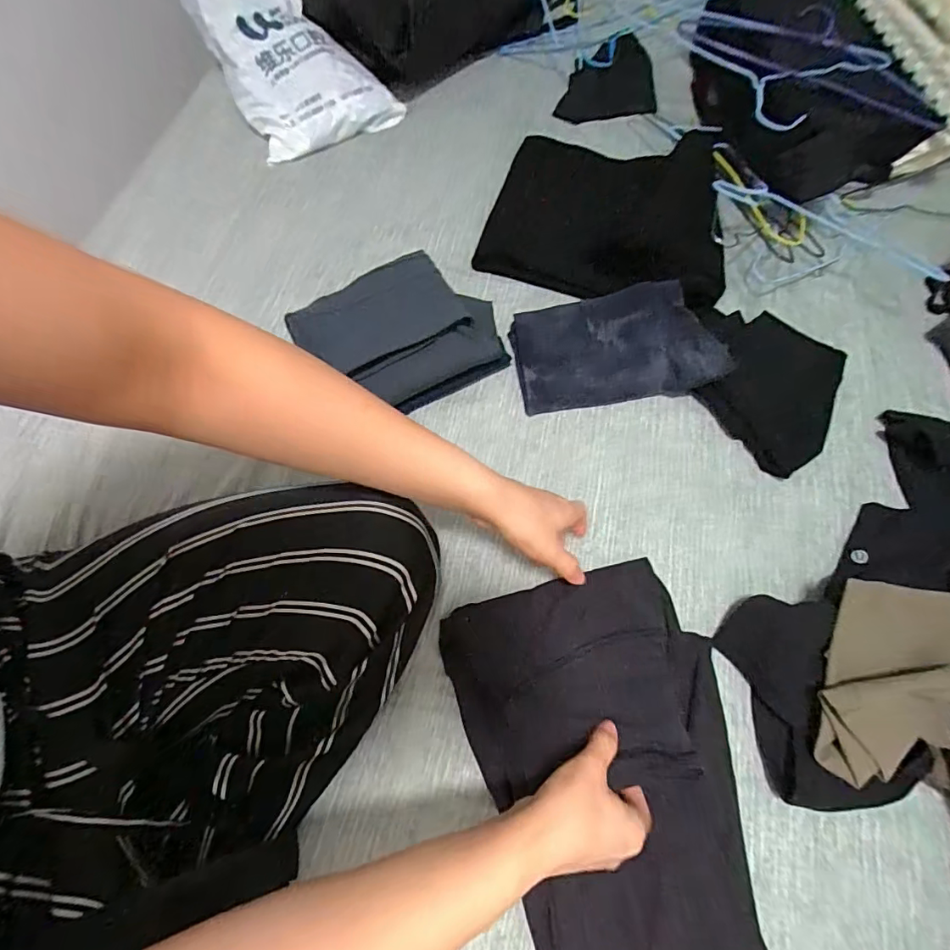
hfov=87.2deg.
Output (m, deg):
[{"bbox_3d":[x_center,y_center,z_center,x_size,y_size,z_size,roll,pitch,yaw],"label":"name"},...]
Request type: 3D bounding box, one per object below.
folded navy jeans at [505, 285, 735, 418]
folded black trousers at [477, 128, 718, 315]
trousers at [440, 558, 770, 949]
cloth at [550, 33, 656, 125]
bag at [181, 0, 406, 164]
[{"bbox_3d":[0.158,-0.150,0.571,0.222,0.057,0.132,-7,67,-3],"label":"folded navy jeans"},{"bbox_3d":[0.171,-0.345,0.645,0.298,0.077,0.265,16,67,6],"label":"folded black trousers"},{"bbox_3d":[0.110,0.229,0.408,0.212,0.029,0.291,-14,67,-7],"label":"trousers"},{"bbox_3d":[0.217,-0.619,0.788,0.148,0.060,0.130,17,67,7],"label":"cloth"},{"bbox_3d":[-0.271,-0.630,0.740,0.215,0.147,0.274,-29,70,-13],"label":"bag"}]

